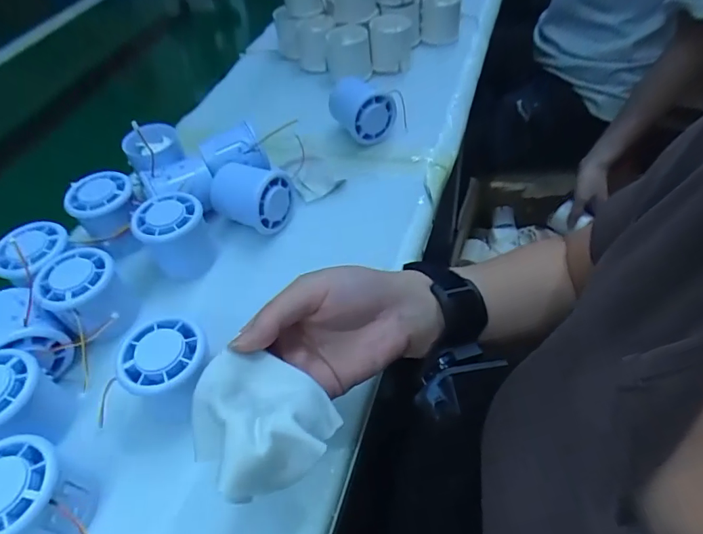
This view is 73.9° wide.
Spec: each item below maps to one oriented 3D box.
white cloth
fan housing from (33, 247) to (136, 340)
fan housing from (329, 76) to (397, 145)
[{"bbox_3d":[-0.042,0.069,0.222,0.062,0.025,0.061,-22,52,-12],"label":"white cloth"},{"bbox_3d":[-0.203,0.023,0.363,0.056,0.054,0.052,-3,51,4],"label":"fan housing"},{"bbox_3d":[0.011,-0.177,0.510,0.055,0.047,0.069,-23,52,-13],"label":"fan housing"}]

